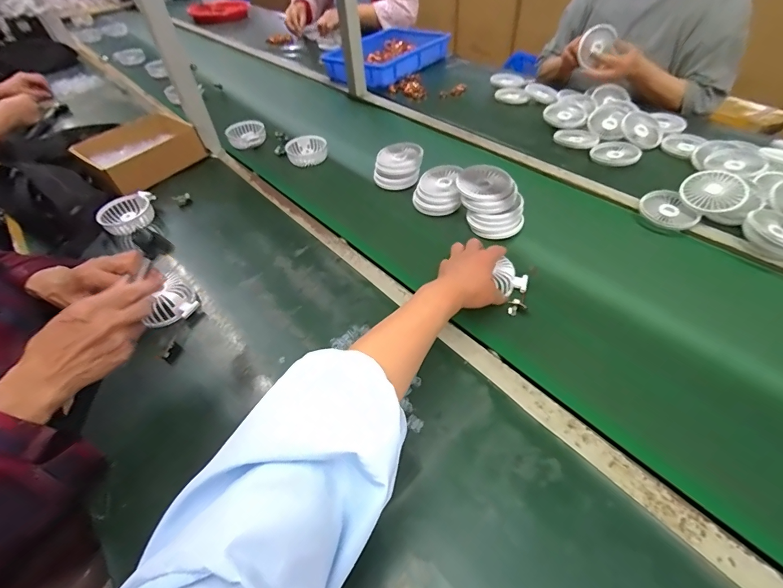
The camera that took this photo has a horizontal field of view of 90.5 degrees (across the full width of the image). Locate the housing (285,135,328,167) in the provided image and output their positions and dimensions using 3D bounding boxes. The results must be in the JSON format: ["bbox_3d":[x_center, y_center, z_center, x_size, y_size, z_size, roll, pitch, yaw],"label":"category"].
[{"bbox_3d":[-0.191,-0.324,0.868,0.091,0.033,0.085,-18,49,-12],"label":"housing"}]

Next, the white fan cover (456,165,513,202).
[{"bbox_3d":[0.154,-0.180,0.631,0.085,0.021,0.075,23,53,24],"label":"white fan cover"}]

